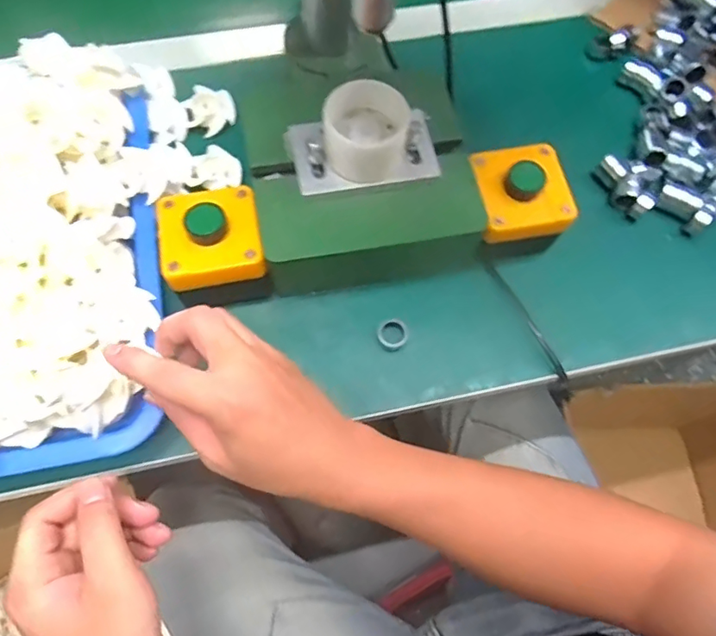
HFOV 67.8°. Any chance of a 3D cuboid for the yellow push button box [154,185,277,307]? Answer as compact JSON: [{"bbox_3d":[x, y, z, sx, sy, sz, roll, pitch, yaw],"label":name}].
[{"bbox_3d":[-0.103,-0.048,0.385,0.069,0.060,0.080,-12,68,-8],"label":"yellow push button box"}]

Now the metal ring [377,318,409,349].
[{"bbox_3d":[0.026,0.012,0.398,0.023,0.008,0.021,1,67,-3],"label":"metal ring"}]

